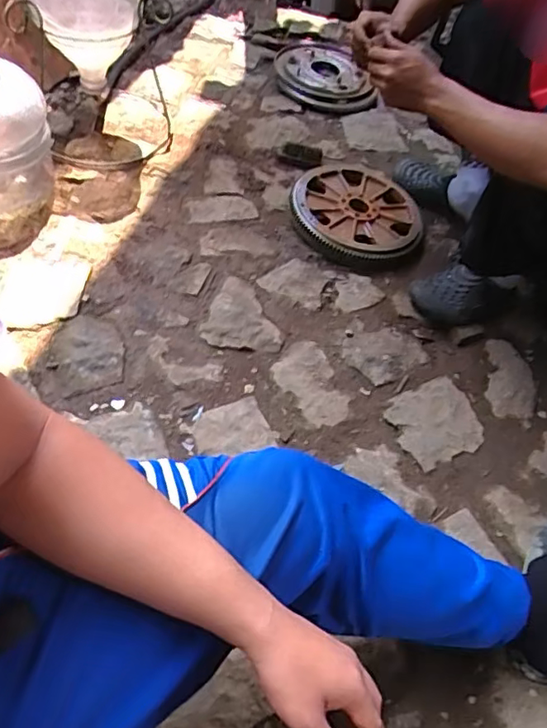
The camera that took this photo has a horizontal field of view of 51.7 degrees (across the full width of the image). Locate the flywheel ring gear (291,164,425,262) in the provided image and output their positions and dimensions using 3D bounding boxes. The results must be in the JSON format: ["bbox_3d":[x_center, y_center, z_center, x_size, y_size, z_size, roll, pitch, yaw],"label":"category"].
[{"bbox_3d":[0.201,-0.368,1.353,0.325,0.032,0.290,37,61,14],"label":"flywheel ring gear"}]

